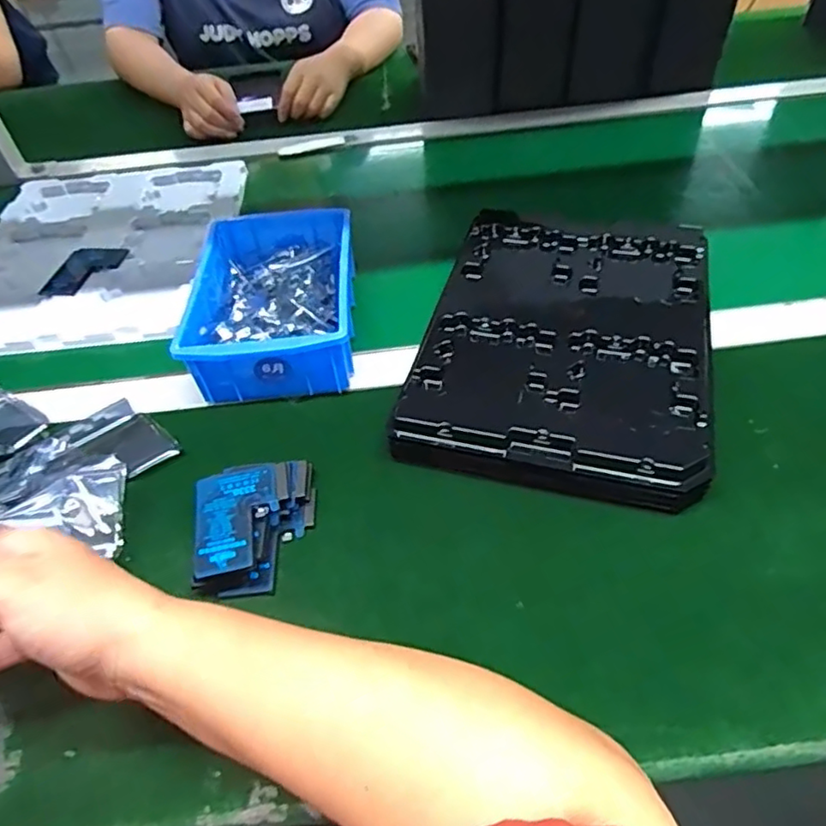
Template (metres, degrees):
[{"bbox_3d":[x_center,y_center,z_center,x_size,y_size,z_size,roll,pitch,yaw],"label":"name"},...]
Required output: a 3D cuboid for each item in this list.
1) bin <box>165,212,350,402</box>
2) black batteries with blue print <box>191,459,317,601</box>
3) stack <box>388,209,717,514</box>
[{"bbox_3d":[-0.120,-0.100,0.534,0.130,0.060,0.198,-5,47,0],"label":"bin"},{"bbox_3d":[-0.102,0.074,0.399,0.074,0.025,0.088,-11,47,-5],"label":"black batteries with blue print"},{"bbox_3d":[0.121,-0.059,0.495,0.218,0.040,0.303,10,49,13],"label":"stack"}]

